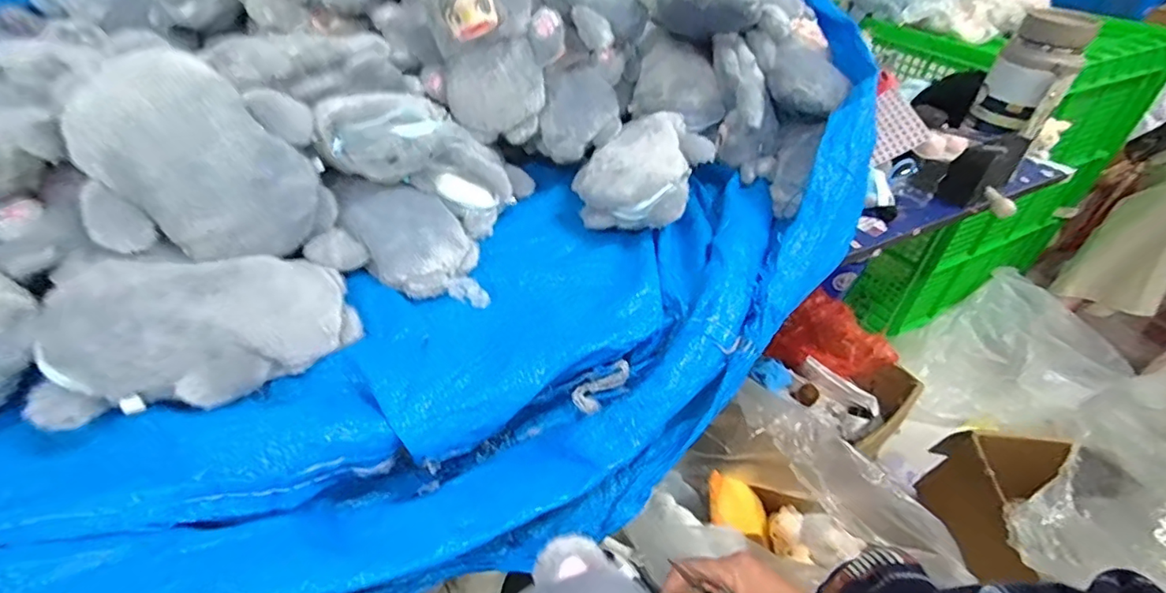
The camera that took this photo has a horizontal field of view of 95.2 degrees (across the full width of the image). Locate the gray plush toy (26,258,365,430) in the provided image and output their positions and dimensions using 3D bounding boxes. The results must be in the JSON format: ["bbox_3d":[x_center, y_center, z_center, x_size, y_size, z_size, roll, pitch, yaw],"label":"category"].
[{"bbox_3d":[-0.278,0.021,0.399,0.191,0.065,0.132,-8,41,-16],"label":"gray plush toy"}]

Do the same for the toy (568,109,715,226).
[{"bbox_3d":[0.067,-0.148,0.618,0.147,0.080,0.163,18,41,15],"label":"toy"}]

